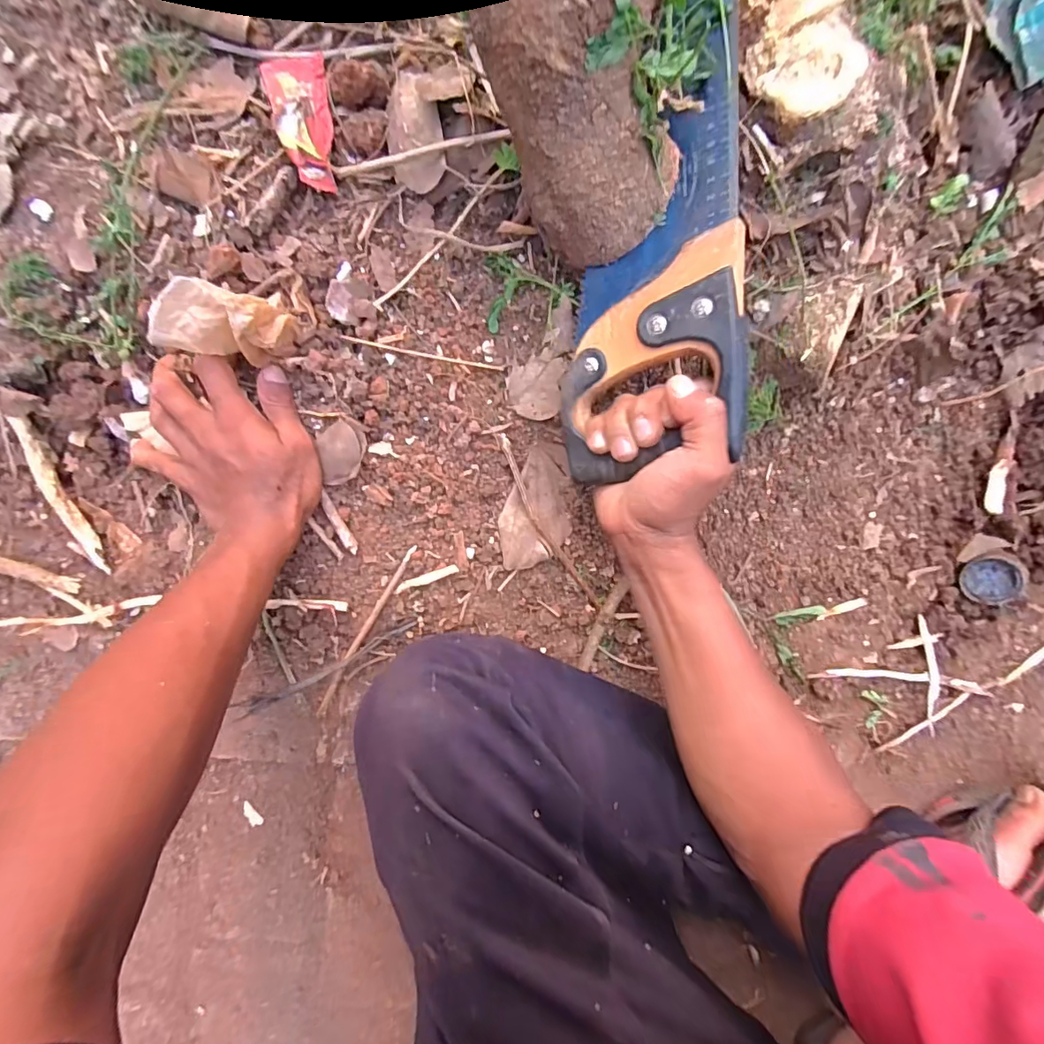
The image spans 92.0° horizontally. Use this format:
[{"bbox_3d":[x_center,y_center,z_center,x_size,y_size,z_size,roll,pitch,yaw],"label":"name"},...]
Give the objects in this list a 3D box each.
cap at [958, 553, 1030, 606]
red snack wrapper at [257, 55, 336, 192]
[{"bbox_3d":[0.368,0.044,0.394,0.039,0.012,0.042,9,107,30],"label":"cap"},{"bbox_3d":[-0.148,-0.271,0.340,0.039,0.019,0.087,-11,97,1],"label":"red snack wrapper"}]

